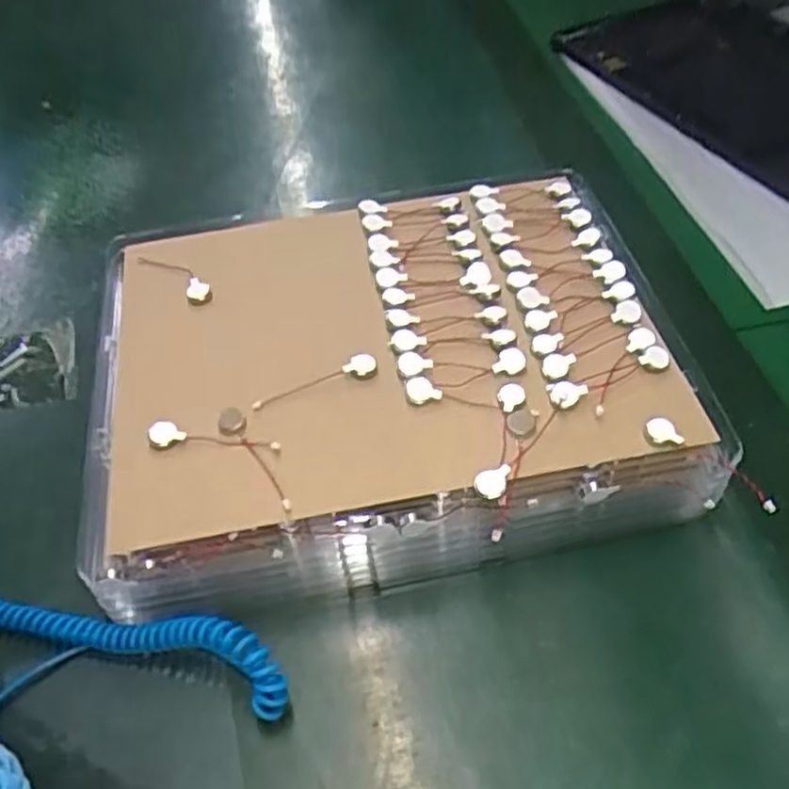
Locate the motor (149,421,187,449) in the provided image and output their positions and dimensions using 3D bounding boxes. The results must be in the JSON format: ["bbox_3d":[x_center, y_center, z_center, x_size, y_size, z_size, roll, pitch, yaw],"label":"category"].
[{"bbox_3d":[-0.077,0.013,0.254,0.013,0.006,0.007,-7,50,-6],"label":"motor"}]

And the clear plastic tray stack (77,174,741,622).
[{"bbox_3d":[-0.006,-0.009,0.289,0.215,0.050,0.161,-9,50,-5],"label":"clear plastic tray stack"}]

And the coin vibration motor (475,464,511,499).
[{"bbox_3d":[0.032,0.028,0.237,0.013,0.009,0.004,-21,20,11],"label":"coin vibration motor"}]

